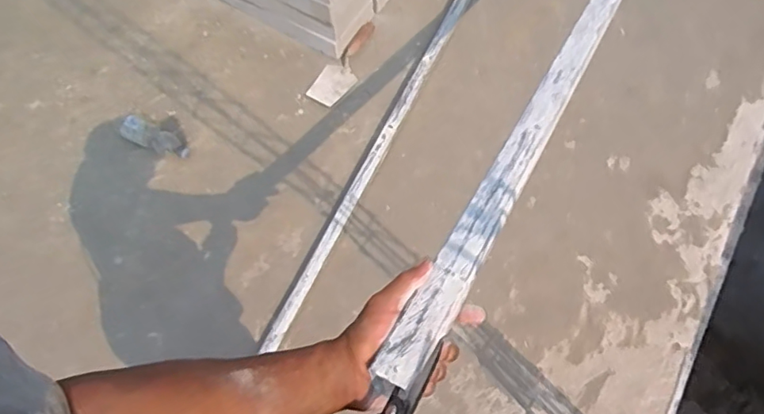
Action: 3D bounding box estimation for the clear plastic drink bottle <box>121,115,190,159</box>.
[{"bbox_3d":[-0.643,-0.193,1.496,0.214,0.050,0.062,22,71,-6],"label":"clear plastic drink bottle"}]

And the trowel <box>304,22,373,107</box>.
[{"bbox_3d":[-0.099,-0.424,1.574,0.104,0.063,0.301,39,75,17],"label":"trowel"}]

